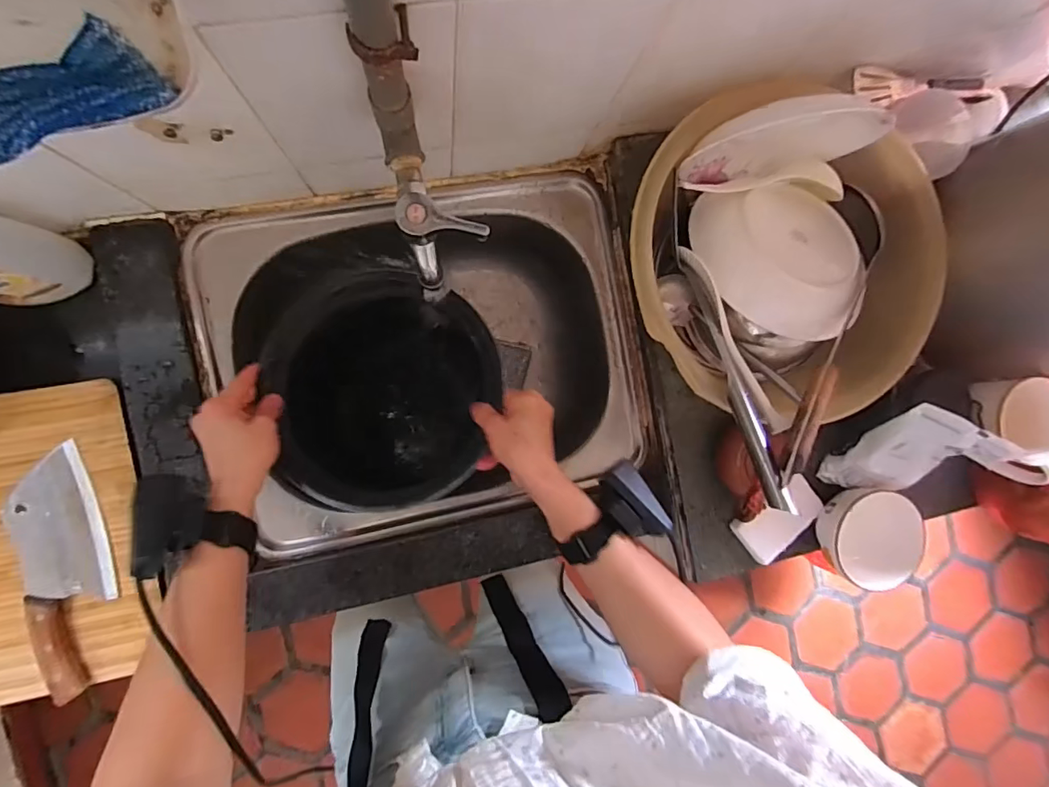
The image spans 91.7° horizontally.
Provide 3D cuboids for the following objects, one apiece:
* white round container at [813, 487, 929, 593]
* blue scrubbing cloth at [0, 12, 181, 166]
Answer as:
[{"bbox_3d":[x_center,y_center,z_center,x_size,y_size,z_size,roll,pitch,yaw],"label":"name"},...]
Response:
[{"bbox_3d":[0.387,0.163,0.568,0.107,0.043,0.101,0,91,-9],"label":"white round container"},{"bbox_3d":[-0.215,-0.134,0.230,0.093,0.013,0.041,-34,96,-19],"label":"blue scrubbing cloth"}]

